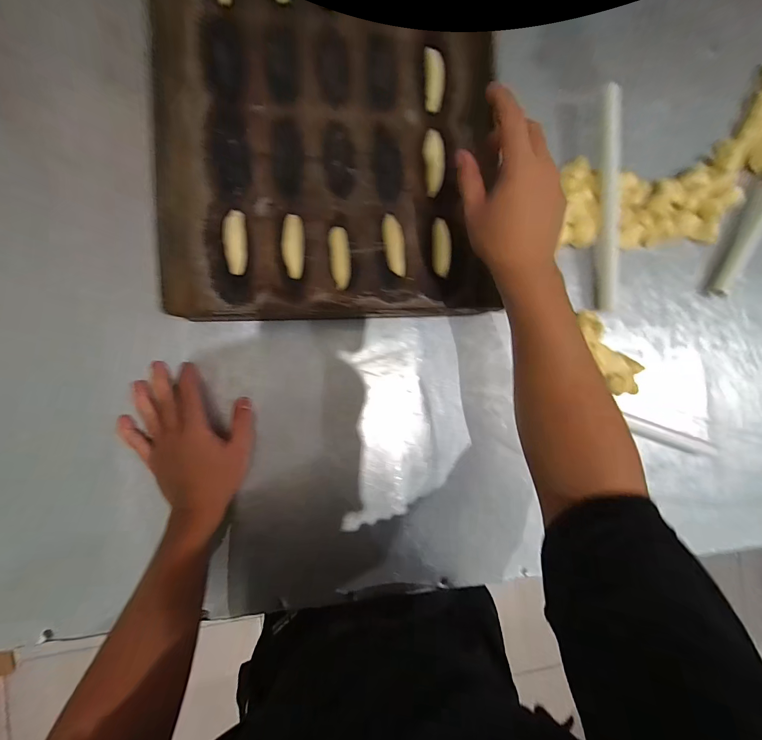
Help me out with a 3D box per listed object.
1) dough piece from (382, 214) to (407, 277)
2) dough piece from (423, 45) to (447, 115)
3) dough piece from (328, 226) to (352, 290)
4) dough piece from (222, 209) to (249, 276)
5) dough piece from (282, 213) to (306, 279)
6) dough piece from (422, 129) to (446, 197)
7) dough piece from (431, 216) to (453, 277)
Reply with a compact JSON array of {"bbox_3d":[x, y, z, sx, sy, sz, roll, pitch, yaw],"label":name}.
[{"bbox_3d":[0.017,-0.152,0.413,0.024,0.011,0.073,-12,91,-8],"label":"dough piece"},{"bbox_3d":[0.067,-0.363,0.420,0.026,0.012,0.075,-2,90,-8],"label":"dough piece"},{"bbox_3d":[-0.048,-0.133,0.406,0.024,0.016,0.070,-5,90,-8],"label":"dough piece"},{"bbox_3d":[-0.165,-0.145,0.385,0.025,0.010,0.071,-4,90,-8],"label":"dough piece"},{"bbox_3d":[-0.103,-0.145,0.397,0.025,0.012,0.072,0,90,-8],"label":"dough piece"},{"bbox_3d":[0.067,-0.260,0.421,0.027,0.011,0.079,-6,90,-8],"label":"dough piece"},{"bbox_3d":[0.075,-0.153,0.422,0.022,0.014,0.073,-3,90,-8],"label":"dough piece"}]

